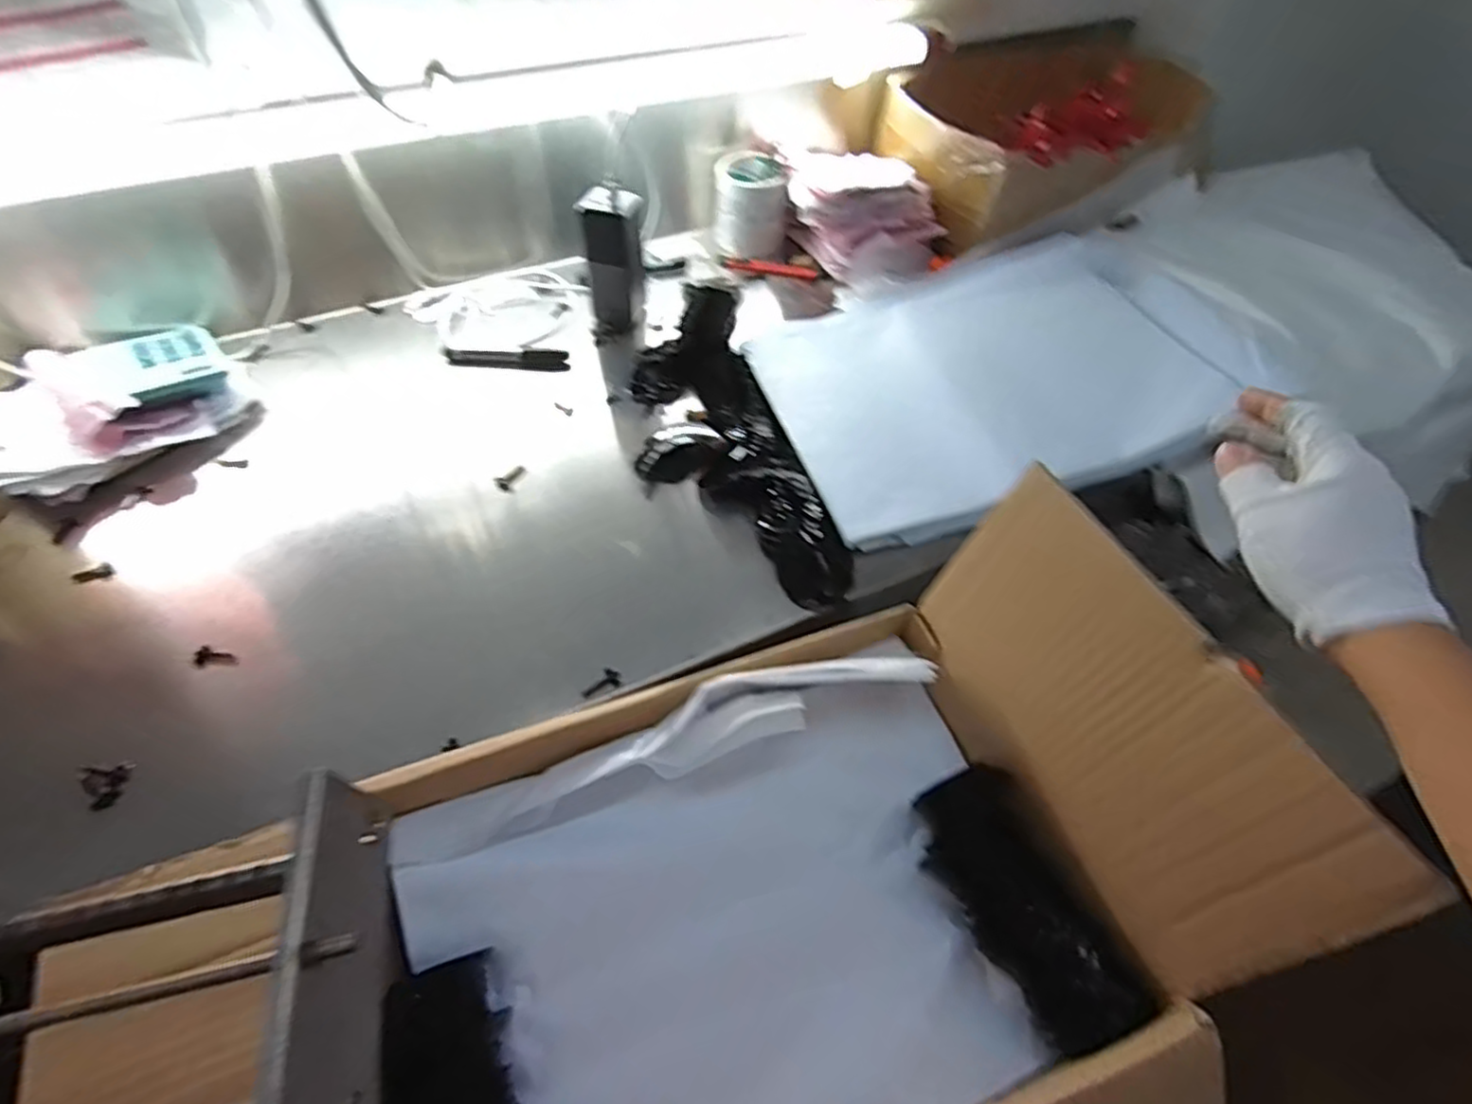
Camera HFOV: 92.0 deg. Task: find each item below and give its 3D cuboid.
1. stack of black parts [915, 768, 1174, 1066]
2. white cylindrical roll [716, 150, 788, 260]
[{"bbox_3d":[0.174,0.212,0.433,0.066,0.047,0.153,-16,53,-14],"label":"stack of black parts"},{"bbox_3d":[0.018,-0.440,0.905,0.088,0.088,0.108,-4,51,-5],"label":"white cylindrical roll"}]

